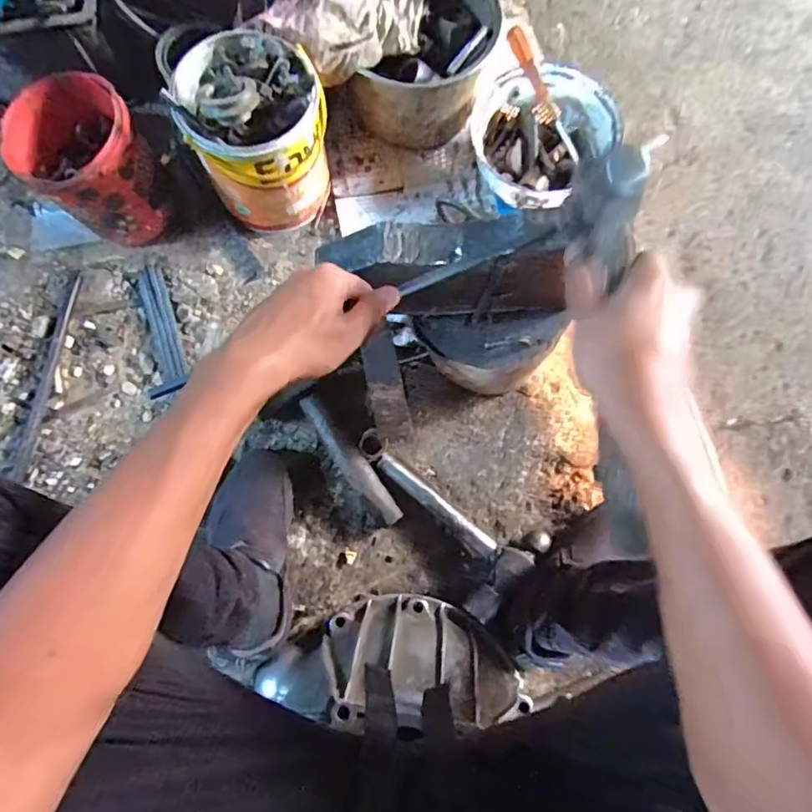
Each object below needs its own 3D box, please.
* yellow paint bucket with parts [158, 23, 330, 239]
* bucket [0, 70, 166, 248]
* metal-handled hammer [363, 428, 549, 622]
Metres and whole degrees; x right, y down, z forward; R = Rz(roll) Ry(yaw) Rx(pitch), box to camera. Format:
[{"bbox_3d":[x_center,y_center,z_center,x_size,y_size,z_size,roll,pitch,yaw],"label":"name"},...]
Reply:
[{"bbox_3d":[-0.201,-0.370,0.740,0.177,0.213,0.170,1,74,-2],"label":"yellow paint bucket with parts"},{"bbox_3d":[-0.431,-0.325,0.742,0.150,0.172,0.157,0,75,-1],"label":"bucket"},{"bbox_3d":[0.036,0.148,0.706,0.275,0.049,0.136,36,76,8],"label":"metal-handled hammer"}]

